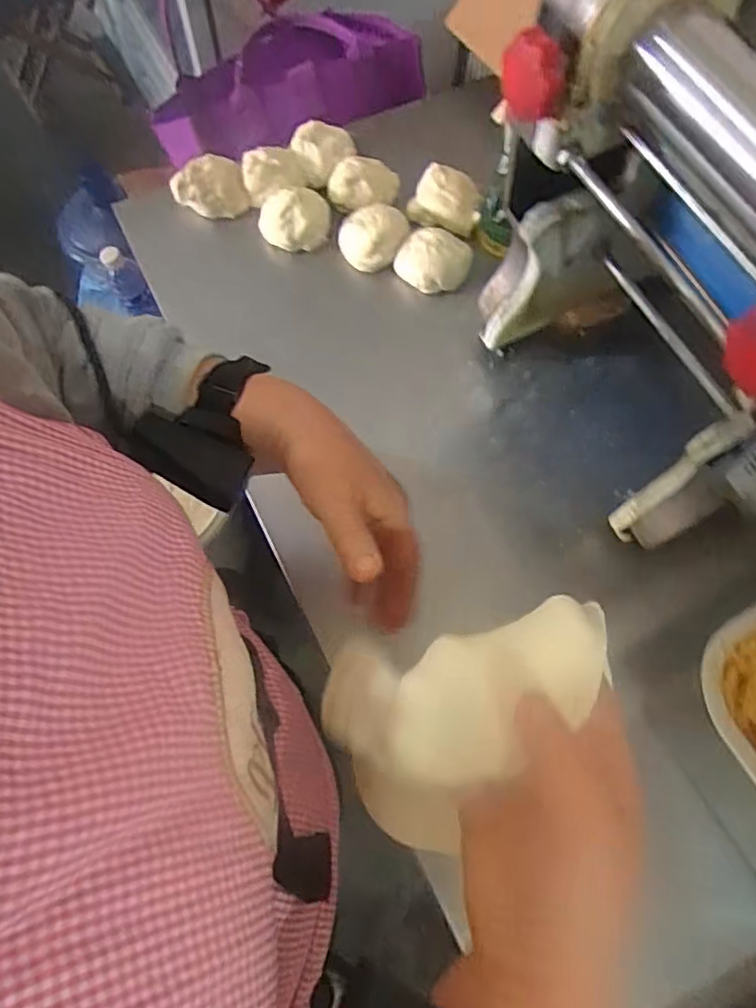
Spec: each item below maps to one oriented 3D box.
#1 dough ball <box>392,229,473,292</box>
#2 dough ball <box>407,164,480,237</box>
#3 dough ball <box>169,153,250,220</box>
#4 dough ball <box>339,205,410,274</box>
[{"bbox_3d":[0.060,-0.254,0.693,0.065,0.056,0.067,1,69,-2],"label":"dough ball"},{"bbox_3d":[0.071,-0.324,0.702,0.076,0.041,0.066,18,70,5],"label":"dough ball"},{"bbox_3d":[-0.182,-0.341,0.700,0.078,0.040,0.051,-10,70,-6],"label":"dough ball"},{"bbox_3d":[-0.003,-0.279,0.701,0.061,0.060,0.061,1,69,-2],"label":"dough ball"}]

